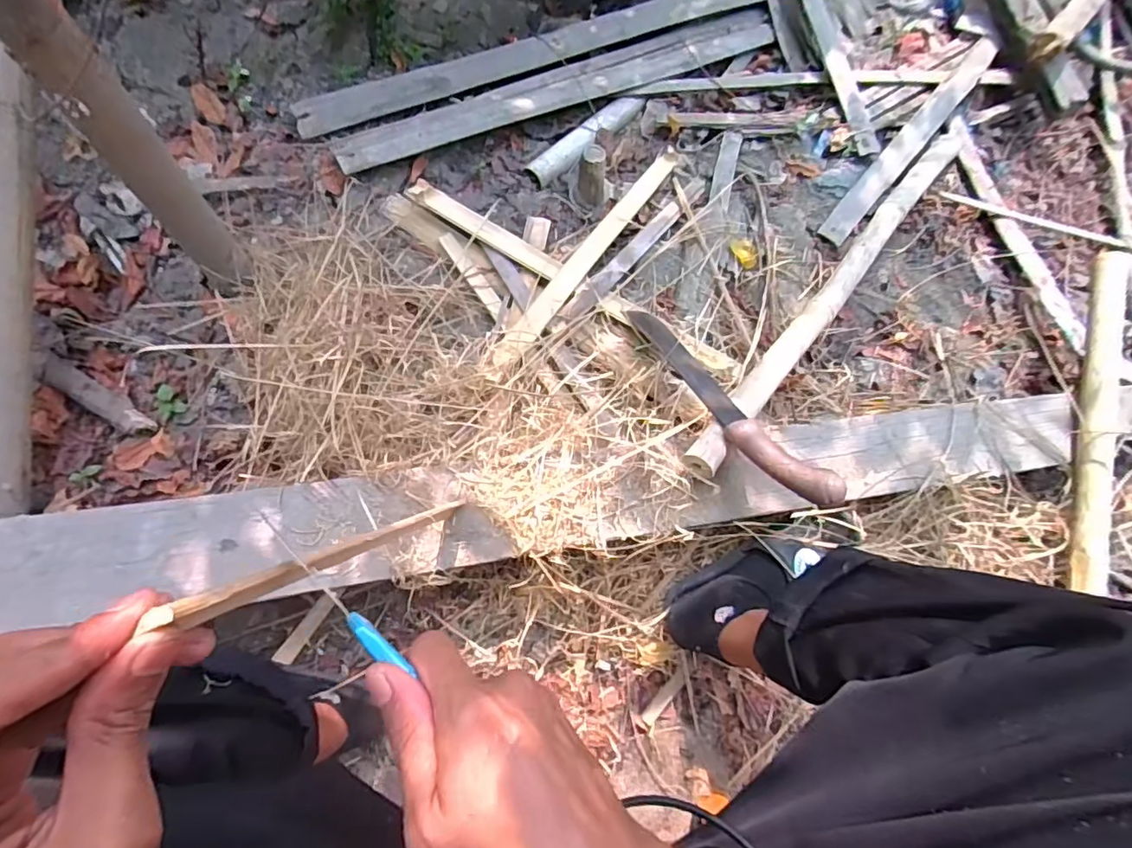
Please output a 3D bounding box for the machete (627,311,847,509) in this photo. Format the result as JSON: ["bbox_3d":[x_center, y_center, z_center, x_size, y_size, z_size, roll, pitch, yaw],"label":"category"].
[{"bbox_3d":[0.177,-0.041,0.674,0.052,0.034,0.403,-14,36,-10],"label":"machete"}]

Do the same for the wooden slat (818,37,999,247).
[{"bbox_3d":[0.634,-0.531,1.011,0.050,0.018,0.600,39,74,14],"label":"wooden slat"}]

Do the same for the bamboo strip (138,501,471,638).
[{"bbox_3d":[-0.112,0.069,0.351,0.010,0.376,0.013,9,87,2],"label":"bamboo strip"}]

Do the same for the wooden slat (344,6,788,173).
[{"bbox_3d":[0.020,-0.599,0.991,0.849,0.032,0.094,-26,68,-15],"label":"wooden slat"}]

